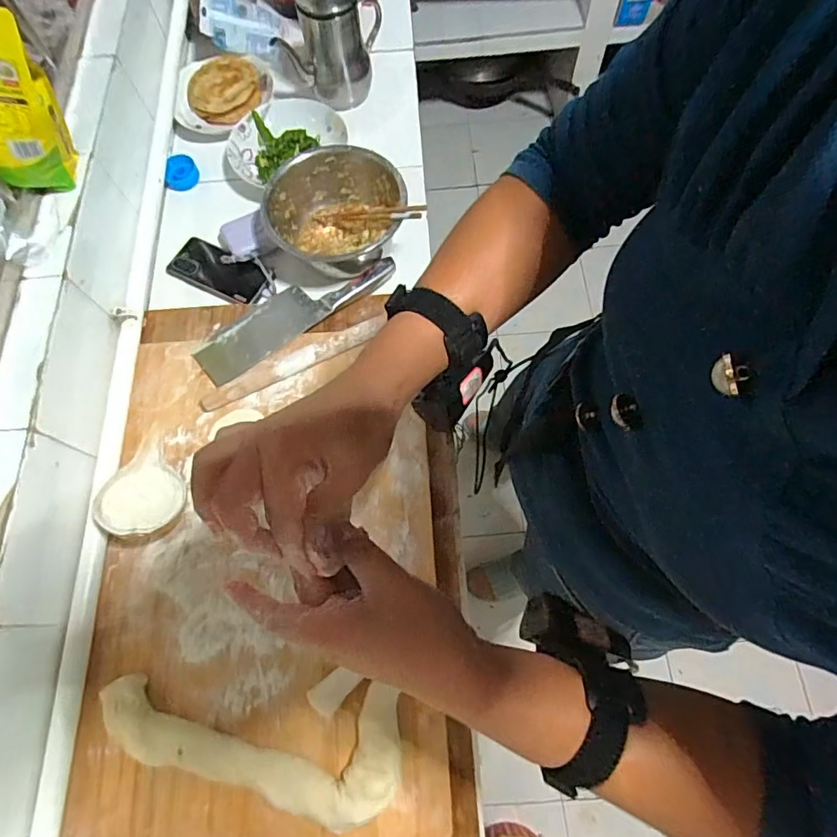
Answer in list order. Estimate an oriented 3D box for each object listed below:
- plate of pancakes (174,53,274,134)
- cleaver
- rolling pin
[{"bbox_3d":[-0.348,-0.584,0.921,0.164,0.028,0.164,-4,69,1],"label":"plate of pancakes"},{"bbox_3d":[-0.182,-0.164,0.755,0.308,0.026,0.091,-37,72,-11],"label":"cleaver"},{"bbox_3d":[-0.167,-0.076,0.702,0.270,0.026,0.027,-26,70,-7],"label":"rolling pin"}]

